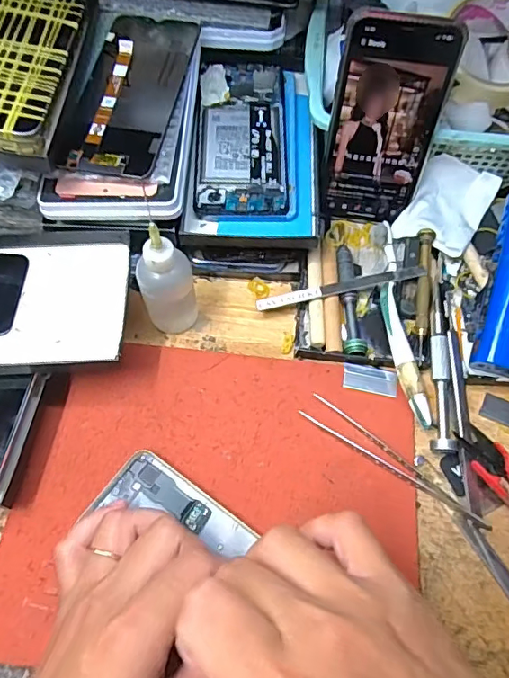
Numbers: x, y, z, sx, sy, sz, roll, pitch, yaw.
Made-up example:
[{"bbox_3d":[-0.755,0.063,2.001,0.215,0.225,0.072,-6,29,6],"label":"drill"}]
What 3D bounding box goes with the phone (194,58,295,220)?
[{"bbox_3d":[-0.007,-0.165,0.413,0.074,0.015,0.156,1,63,-1],"label":"phone"}]

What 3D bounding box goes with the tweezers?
[{"bbox_3d":[0.090,0.082,0.336,0.133,0.007,0.019,36,68,14],"label":"tweezers"}]

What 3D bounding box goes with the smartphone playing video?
[{"bbox_3d":[0.095,-0.152,0.376,0.077,0.149,0.005,6,46,5],"label":"smartphone playing video"}]

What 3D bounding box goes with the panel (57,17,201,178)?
[{"bbox_3d":[-0.091,-0.185,0.379,0.069,0.007,0.150,11,69,3],"label":"panel"}]

